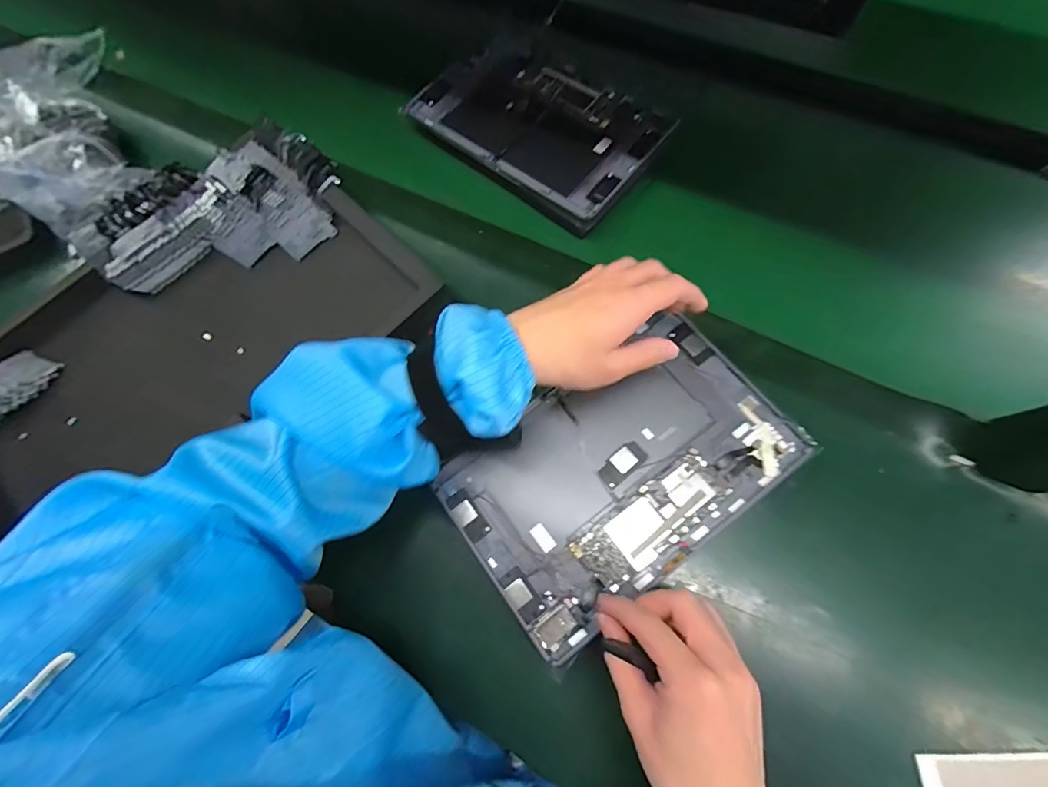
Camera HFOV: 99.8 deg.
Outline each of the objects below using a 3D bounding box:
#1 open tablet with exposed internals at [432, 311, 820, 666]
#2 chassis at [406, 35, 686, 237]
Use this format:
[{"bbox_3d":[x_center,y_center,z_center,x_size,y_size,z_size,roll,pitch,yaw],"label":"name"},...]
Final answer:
[{"bbox_3d":[0.075,0.059,0.348,0.253,0.018,0.158,-36,75,-9],"label":"open tablet with exposed internals"},{"bbox_3d":[0.013,-0.297,0.479,0.262,0.018,0.168,39,77,15],"label":"chassis"}]

